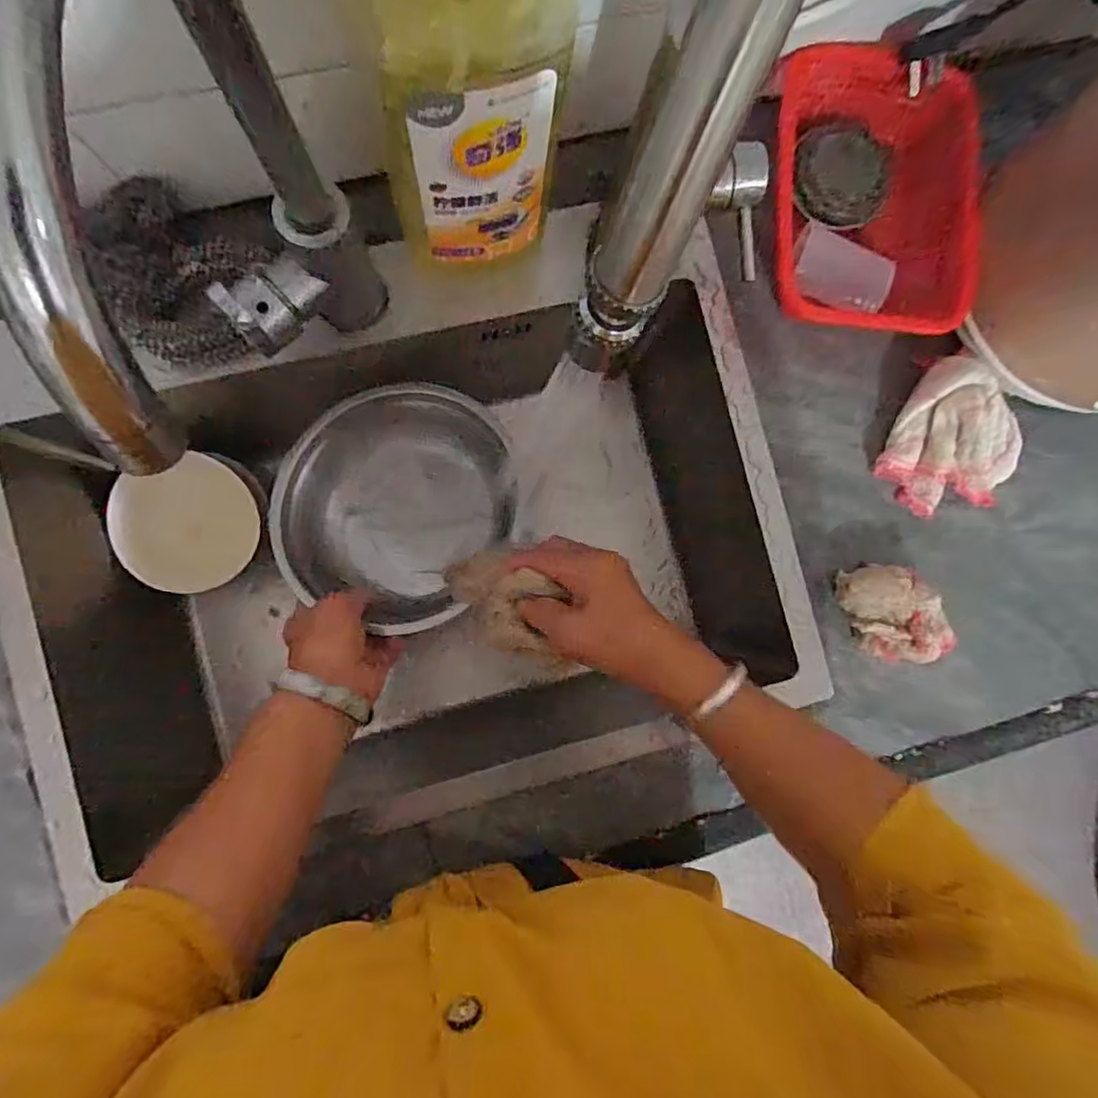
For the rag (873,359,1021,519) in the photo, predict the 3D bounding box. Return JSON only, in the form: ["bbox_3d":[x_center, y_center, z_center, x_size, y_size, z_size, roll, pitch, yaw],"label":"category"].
[{"bbox_3d":[0.313,-0.088,0.476,0.085,0.060,0.116,-13,90,-6],"label":"rag"}]

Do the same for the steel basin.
[{"bbox_3d":[-0.131,-0.042,0.538,0.182,0.064,0.208,26,86,-5],"label":"steel basin"}]

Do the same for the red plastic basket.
[{"bbox_3d":[0.243,-0.267,0.466,0.137,0.066,0.197,-2,89,-6],"label":"red plastic basket"}]

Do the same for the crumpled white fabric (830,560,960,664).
[{"bbox_3d":[0.266,0.051,0.475,0.058,0.049,0.084,-31,92,-6],"label":"crumpled white fabric"}]

